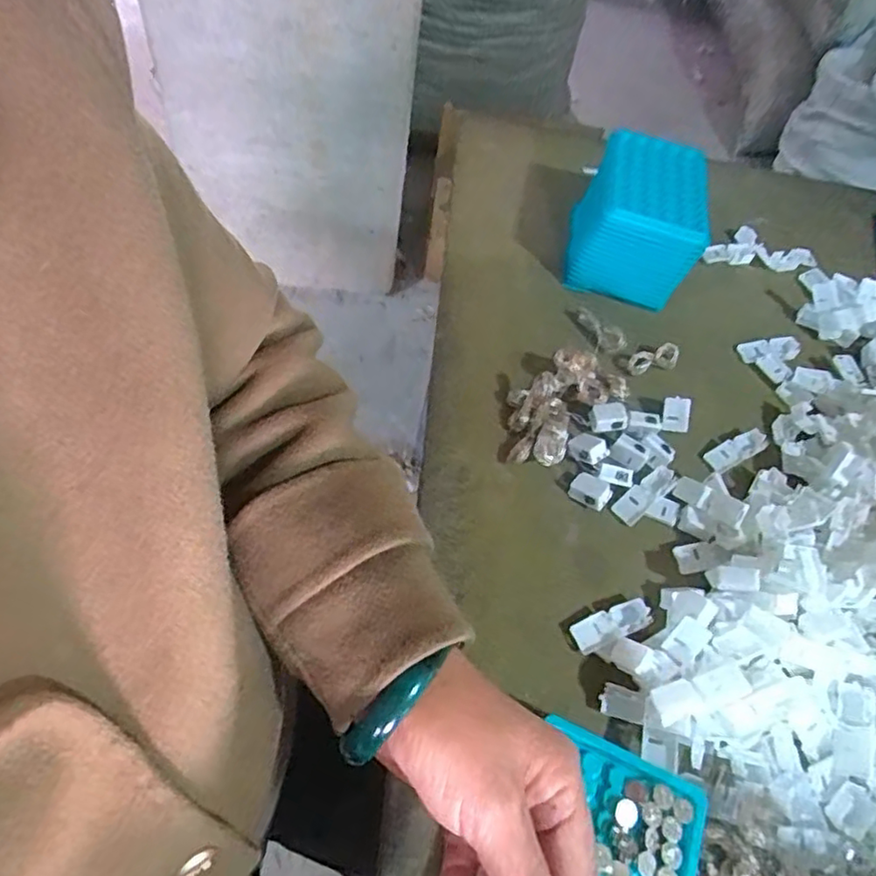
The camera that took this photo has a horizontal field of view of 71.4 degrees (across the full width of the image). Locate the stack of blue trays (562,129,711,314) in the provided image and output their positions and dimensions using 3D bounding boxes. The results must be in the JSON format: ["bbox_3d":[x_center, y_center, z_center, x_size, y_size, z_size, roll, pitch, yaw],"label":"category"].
[{"bbox_3d":[0.177,-0.198,0.551,0.107,0.093,0.116,18,58,2],"label":"stack of blue trays"}]

